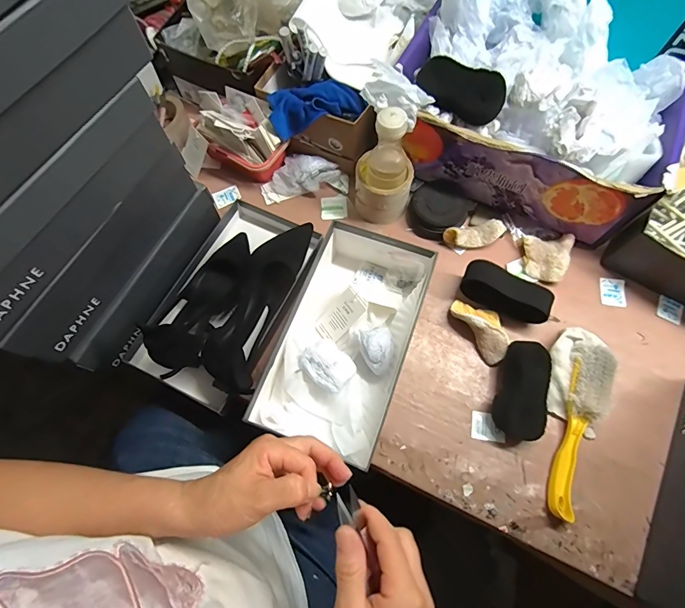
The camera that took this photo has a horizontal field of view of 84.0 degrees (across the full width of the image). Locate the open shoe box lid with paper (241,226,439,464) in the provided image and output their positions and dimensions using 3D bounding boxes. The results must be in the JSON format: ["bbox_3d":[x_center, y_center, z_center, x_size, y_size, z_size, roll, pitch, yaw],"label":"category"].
[{"bbox_3d":[0.004,0.041,0.529,0.163,0.078,0.293,19,71,8],"label":"open shoe box lid with paper"}]

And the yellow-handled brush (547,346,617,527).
[{"bbox_3d":[0.310,0.159,0.495,0.052,0.035,0.232,21,71,9],"label":"yellow-handled brush"}]

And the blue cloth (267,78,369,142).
[{"bbox_3d":[-0.041,-0.321,0.606,0.150,0.047,0.082,-12,69,-3],"label":"blue cloth"}]

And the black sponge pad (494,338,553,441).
[{"bbox_3d":[0.244,0.113,0.509,0.065,0.046,0.128,17,71,8],"label":"black sponge pad"}]

